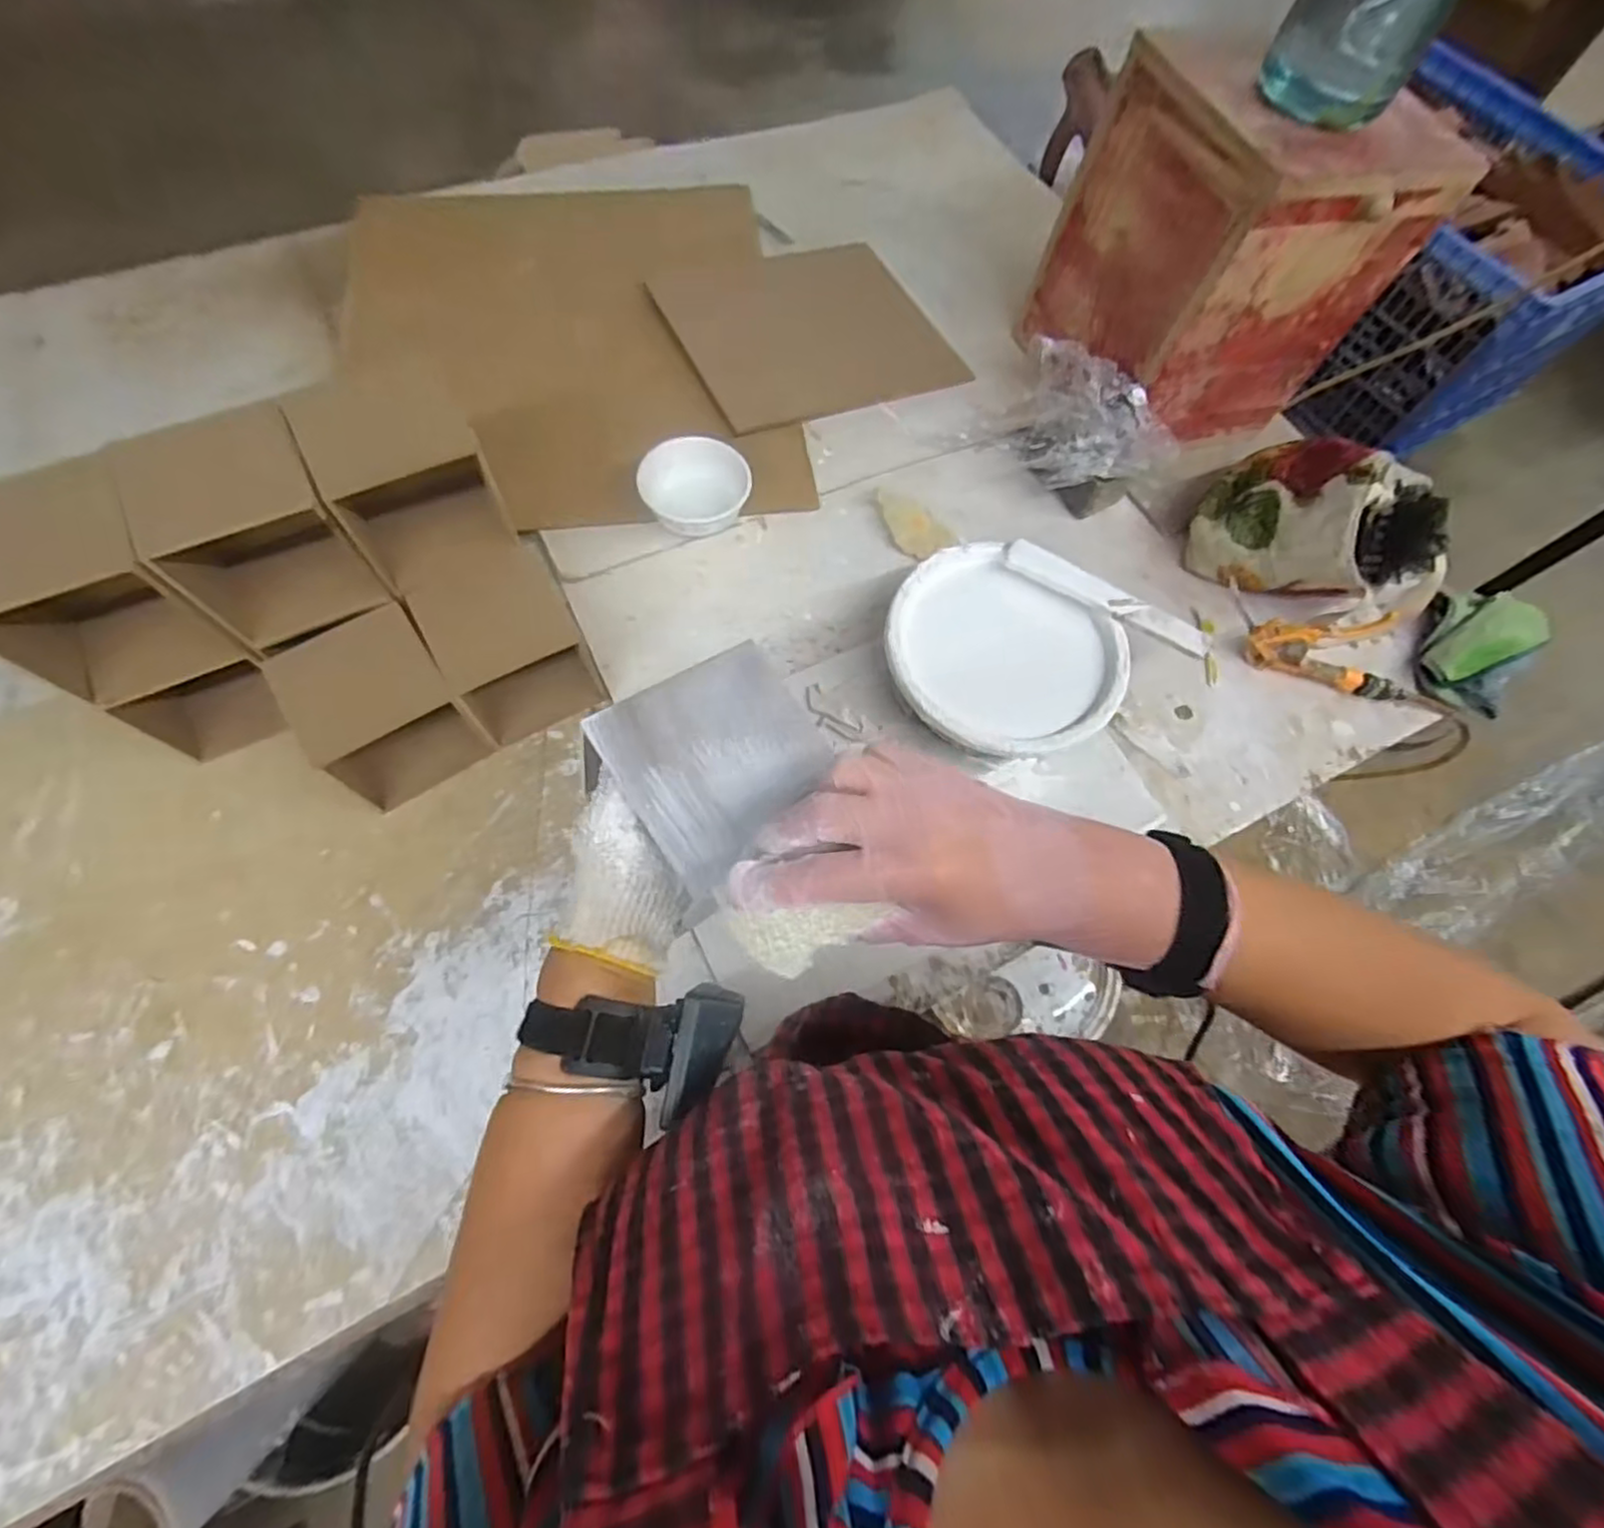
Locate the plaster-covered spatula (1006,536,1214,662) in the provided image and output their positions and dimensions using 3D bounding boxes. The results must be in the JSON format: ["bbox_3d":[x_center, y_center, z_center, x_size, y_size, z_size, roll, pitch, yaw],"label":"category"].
[{"bbox_3d":[0.287,-0.158,0.650,0.198,0.012,0.034,32,68,11],"label":"plaster-covered spatula"}]

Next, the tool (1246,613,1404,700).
[{"bbox_3d":[0.568,-0.117,0.726,0.182,0.076,0.043,11,68,1],"label":"tool"}]

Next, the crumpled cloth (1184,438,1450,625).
[{"bbox_3d":[0.563,-0.247,0.734,0.178,0.142,0.241,-36,75,-16],"label":"crumpled cloth"}]

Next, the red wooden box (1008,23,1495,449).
[{"bbox_3d":[0.454,-0.565,0.760,0.250,0.272,0.263,-16,70,-10],"label":"red wooden box"}]

